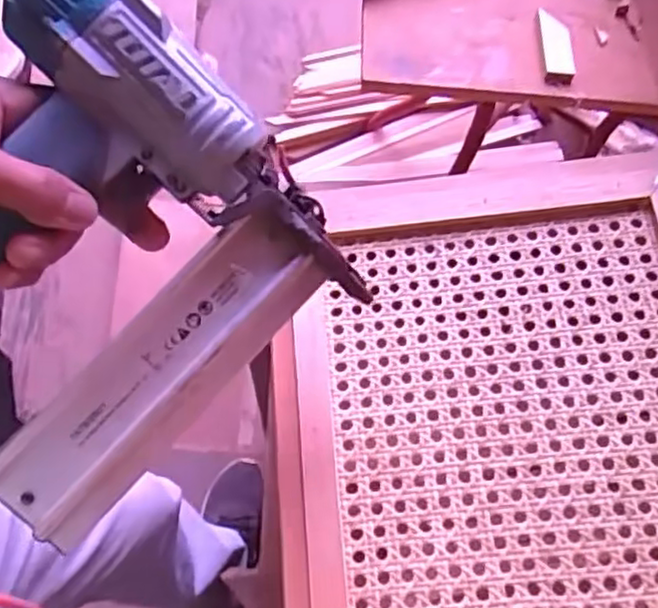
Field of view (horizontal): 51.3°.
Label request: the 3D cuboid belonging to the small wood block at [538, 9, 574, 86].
[{"bbox_3d":[0.173,-0.193,0.520,0.025,0.010,0.066,5,62,0],"label":"small wood block"}]

